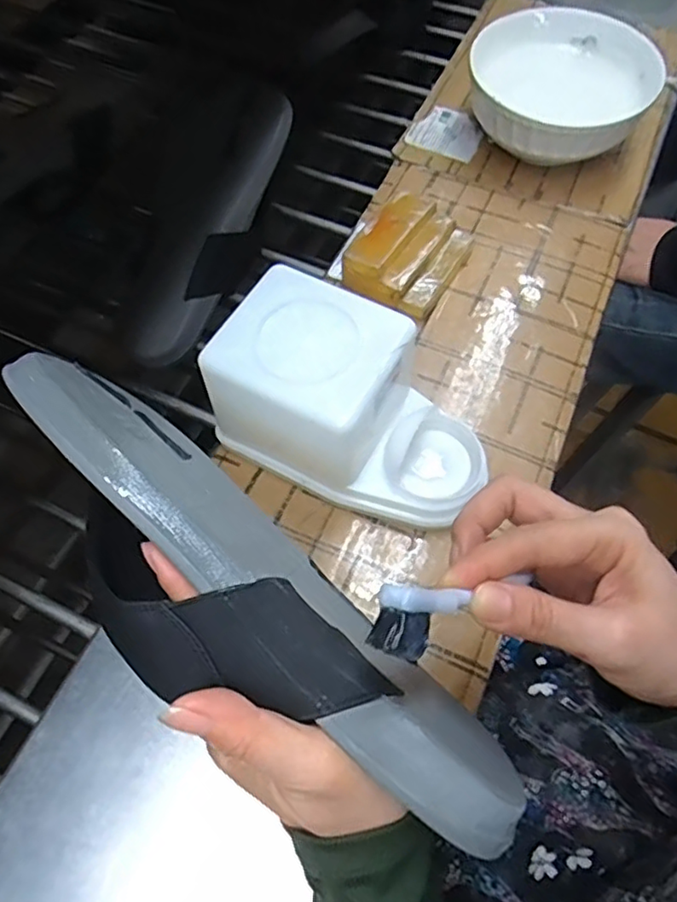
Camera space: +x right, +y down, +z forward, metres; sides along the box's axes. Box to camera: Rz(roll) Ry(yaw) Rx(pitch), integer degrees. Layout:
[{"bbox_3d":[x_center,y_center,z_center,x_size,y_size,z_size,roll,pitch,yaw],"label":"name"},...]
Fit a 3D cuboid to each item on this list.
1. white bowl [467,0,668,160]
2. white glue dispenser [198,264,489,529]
[{"bbox_3d":[0.222,-0.345,0.608,0.164,0.086,0.178,0,61,1],"label":"white bowl"},{"bbox_3d":[0.013,-0.026,0.407,0.181,0.105,0.101,25,65,14],"label":"white glue dispenser"}]

